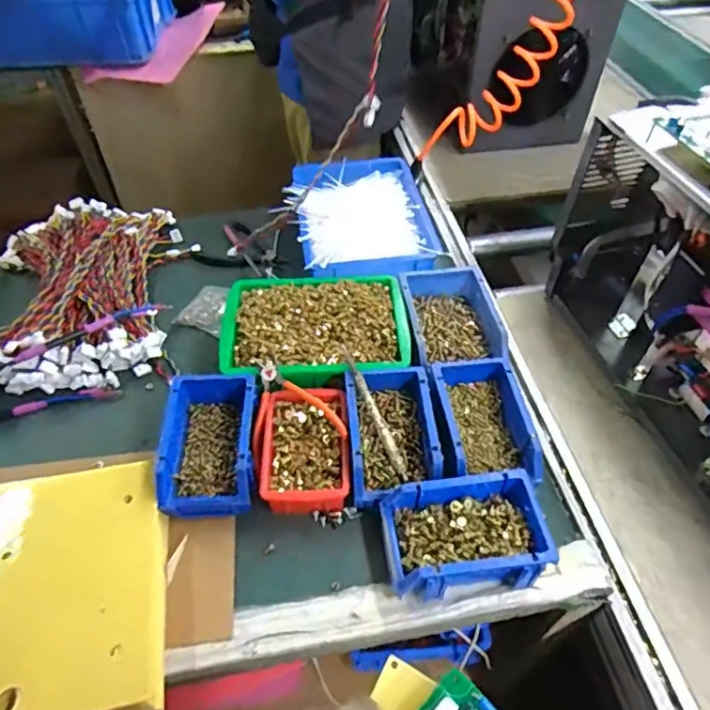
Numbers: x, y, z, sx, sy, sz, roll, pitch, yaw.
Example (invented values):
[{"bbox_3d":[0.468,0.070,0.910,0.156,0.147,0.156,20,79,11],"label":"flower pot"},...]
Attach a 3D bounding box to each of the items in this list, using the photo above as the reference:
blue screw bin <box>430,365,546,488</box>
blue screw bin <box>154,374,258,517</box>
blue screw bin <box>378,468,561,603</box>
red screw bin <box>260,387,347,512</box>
[{"bbox_3d":[0.153,0.090,0.672,0.113,0.083,0.171,-4,50,-4],"label":"blue screw bin"},{"bbox_3d":[-0.170,0.104,0.648,0.102,0.073,0.173,-2,50,-2],"label":"blue screw bin"},{"bbox_3d":[0.113,0.189,0.570,0.159,0.064,0.106,-6,51,-5],"label":"blue screw bin"},{"bbox_3d":[-0.059,0.113,0.653,0.098,0.046,0.151,-2,50,-1],"label":"red screw bin"}]

